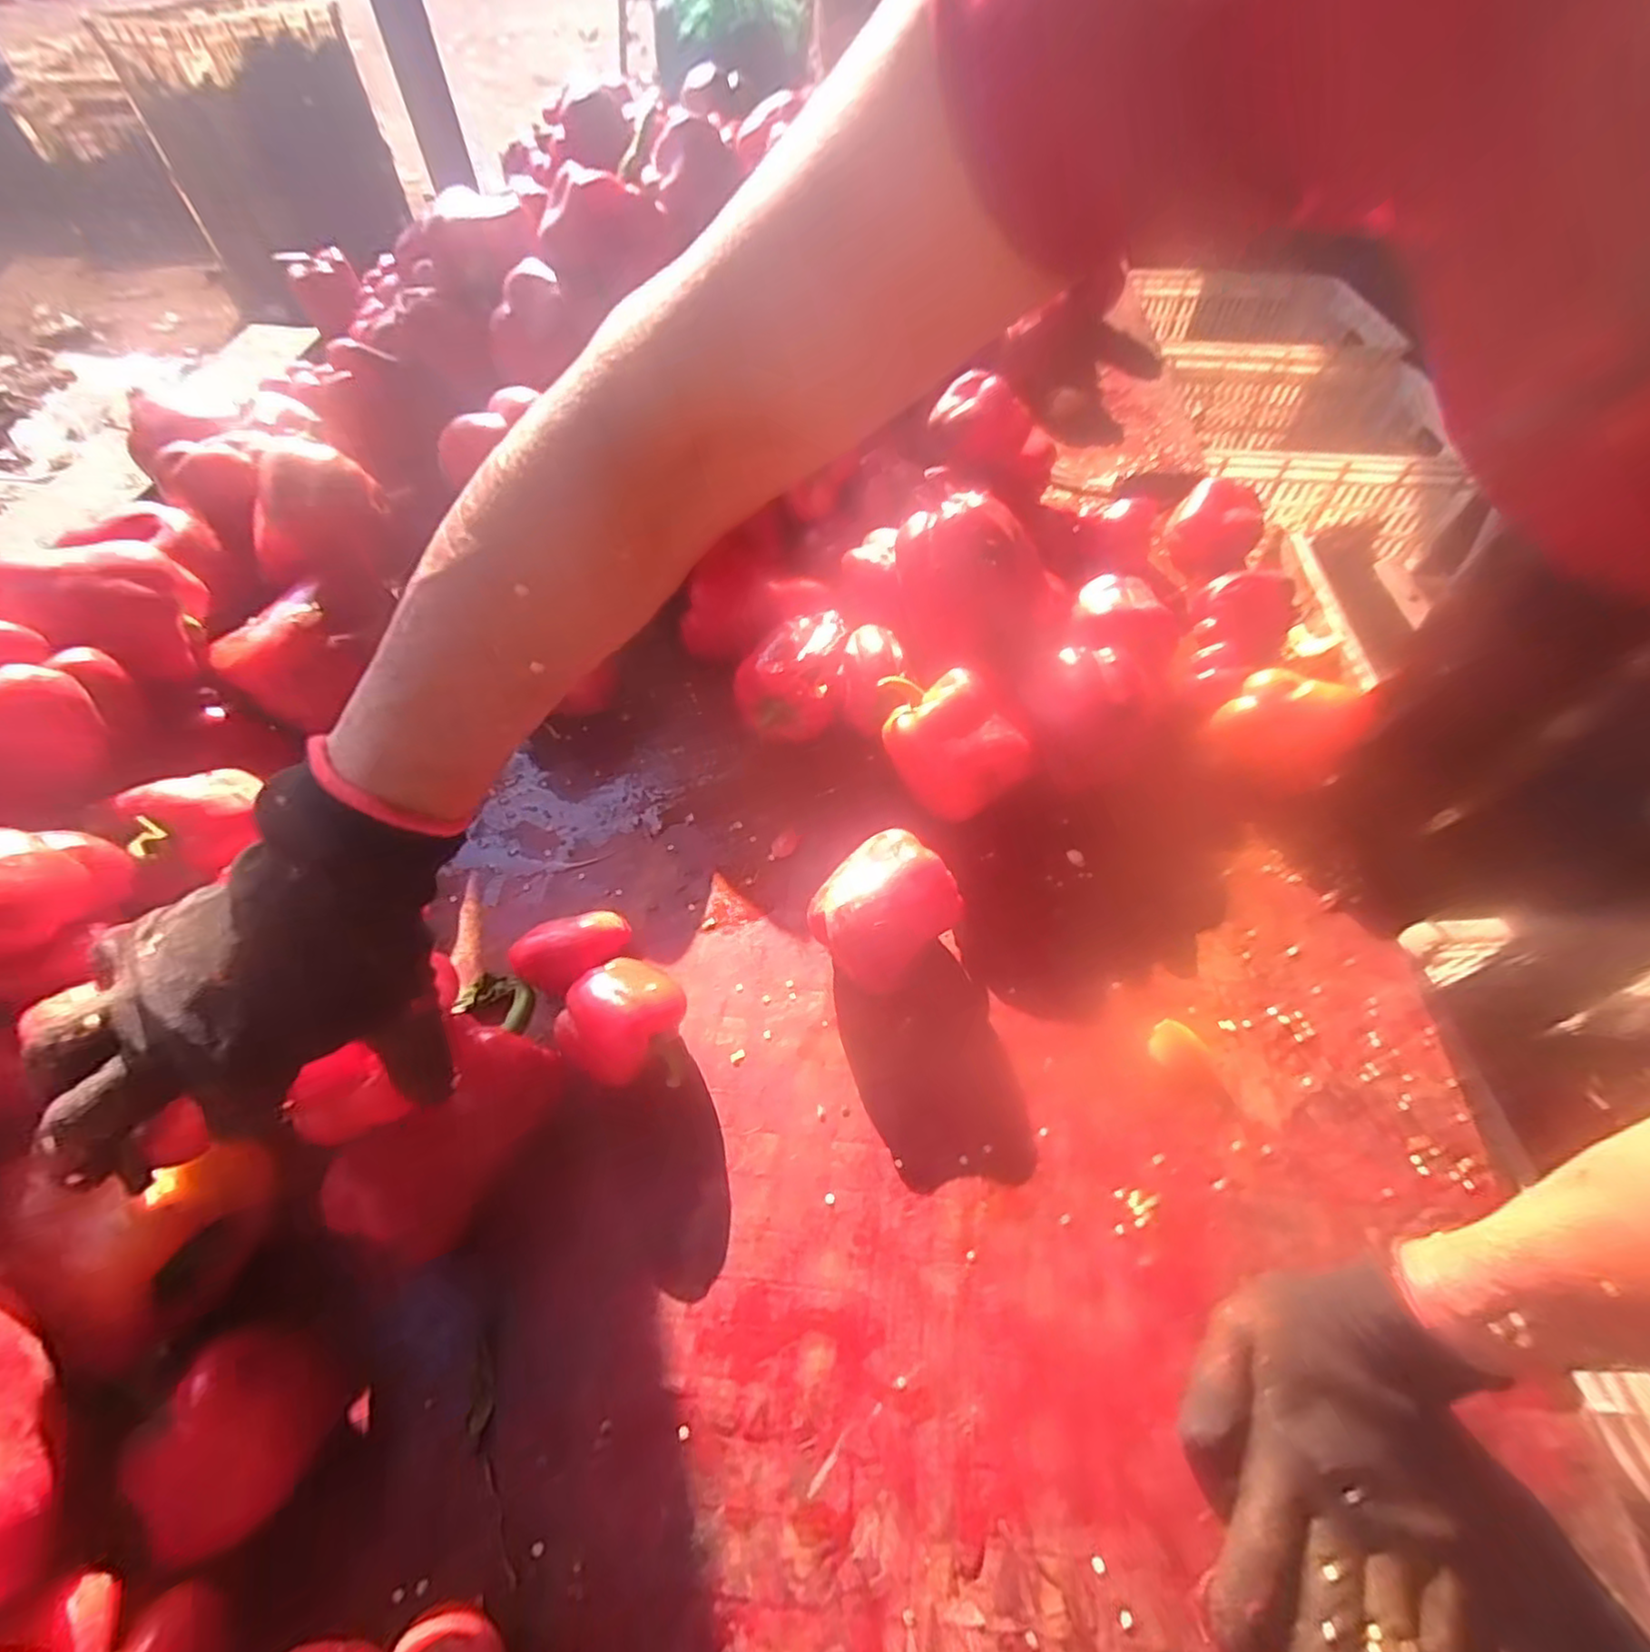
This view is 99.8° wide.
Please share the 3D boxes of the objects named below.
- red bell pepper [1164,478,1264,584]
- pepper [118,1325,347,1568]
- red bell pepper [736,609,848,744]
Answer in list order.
[{"bbox_3d":[0.383,-0.292,0.685,0.078,0.071,0.072,28,59,19],"label":"red bell pepper"},{"bbox_3d":[-0.244,0.256,0.295,0.057,0.055,0.067,16,57,9],"label":"pepper"},{"bbox_3d":[-0.025,-0.110,0.538,0.080,0.072,0.078,-1,55,-2],"label":"red bell pepper"}]

